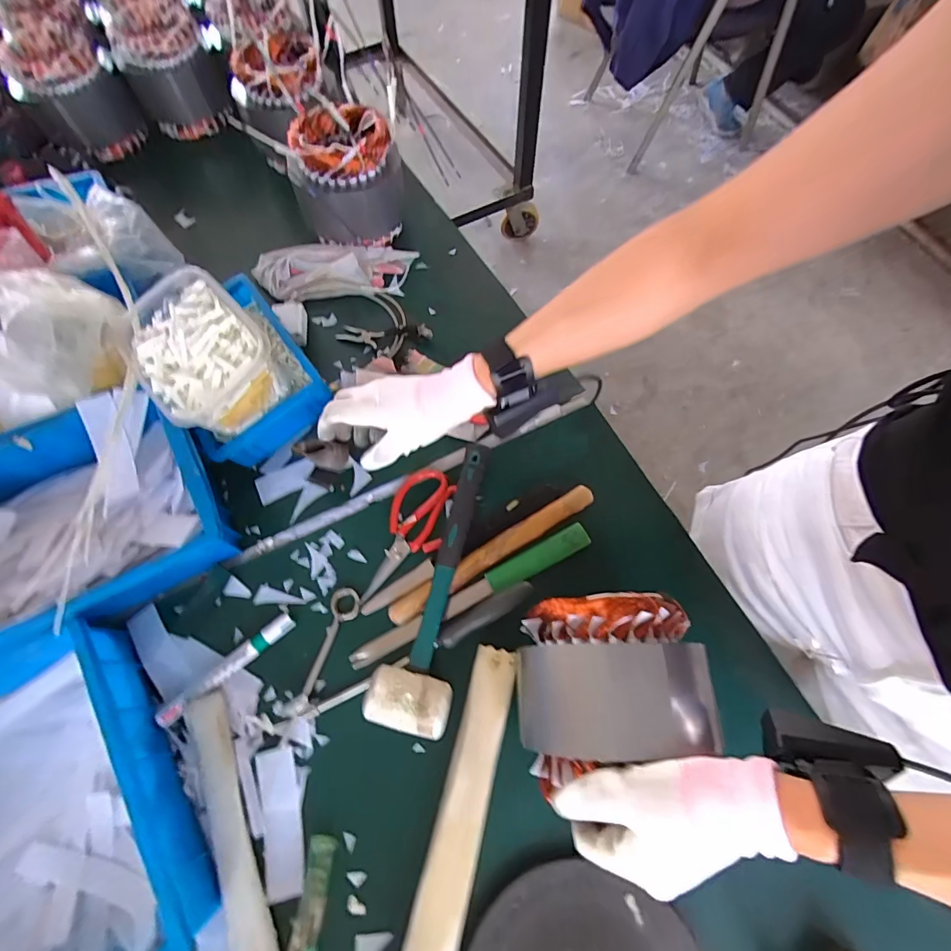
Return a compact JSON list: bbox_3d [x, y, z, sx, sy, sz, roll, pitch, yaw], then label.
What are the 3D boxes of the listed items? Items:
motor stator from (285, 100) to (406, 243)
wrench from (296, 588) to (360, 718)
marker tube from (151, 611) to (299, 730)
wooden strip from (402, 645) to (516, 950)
[{"bbox_3d":[-0.168,-0.399,0.622,0.124,0.150,0.124,-4,67,-2],"label":"motor stator"},{"bbox_3d":[-0.148,0.173,0.450,0.029,0.009,0.121,15,67,6],"label":"wrench"},{"bbox_3d":[-0.242,0.188,0.441,0.141,0.013,0.017,-38,72,-15],"label":"marker tube"},{"bbox_3d":[-0.020,0.314,0.369,0.040,0.026,0.327,14,67,5],"label":"wooden strip"}]

